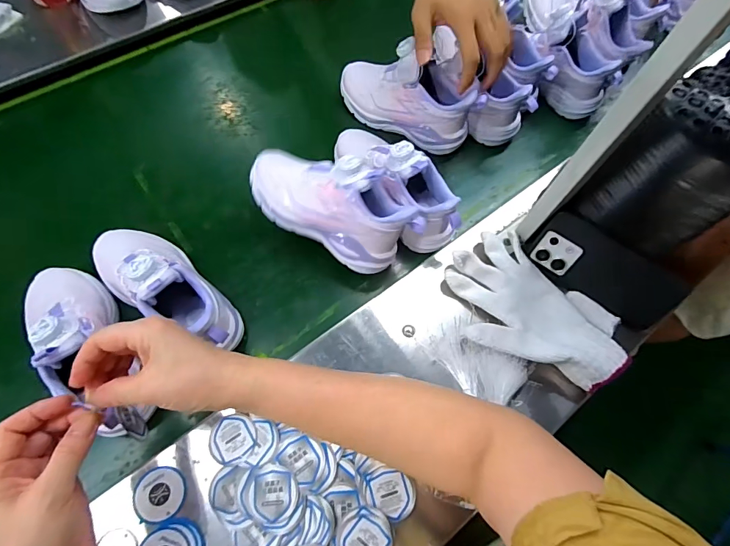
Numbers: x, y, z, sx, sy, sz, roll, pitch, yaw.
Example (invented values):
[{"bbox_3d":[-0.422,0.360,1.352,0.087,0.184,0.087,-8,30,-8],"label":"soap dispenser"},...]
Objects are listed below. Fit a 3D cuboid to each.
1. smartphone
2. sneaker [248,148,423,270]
[{"bbox_3d":[0.278,-0.001,0.480,0.157,0.080,0.016,36,37,13],"label":"smartphone"},{"bbox_3d":[-0.036,-0.085,0.491,0.204,0.093,0.097,31,70,6],"label":"sneaker"}]

